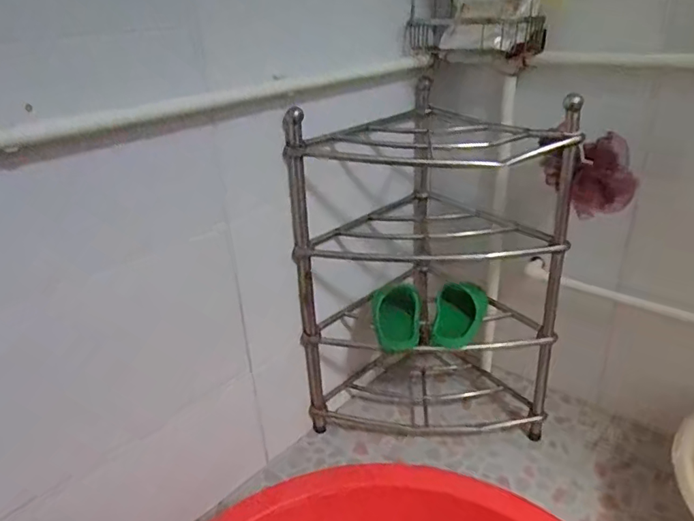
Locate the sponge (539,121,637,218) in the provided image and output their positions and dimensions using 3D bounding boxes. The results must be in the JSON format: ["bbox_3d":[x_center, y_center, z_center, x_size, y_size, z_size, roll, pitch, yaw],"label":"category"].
[{"bbox_3d":[0.402,-0.149,0.877,0.141,0.124,0.088,2,27,11],"label":"sponge"}]

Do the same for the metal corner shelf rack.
[{"bbox_3d":[0.155,0.010,1.088,0.473,0.652,0.319,-2,26,4],"label":"metal corner shelf rack"}]

